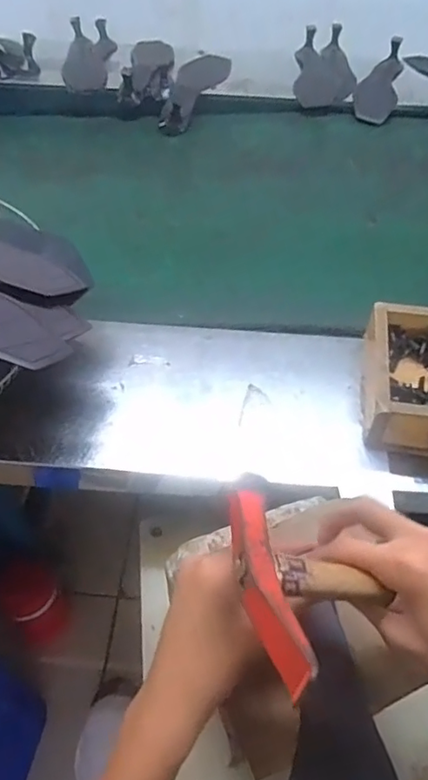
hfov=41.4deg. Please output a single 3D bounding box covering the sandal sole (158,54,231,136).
[{"bbox_3d":[-0.033,-0.551,1.050,0.082,0.047,0.233,12,52,9],"label":"sandal sole"}]

